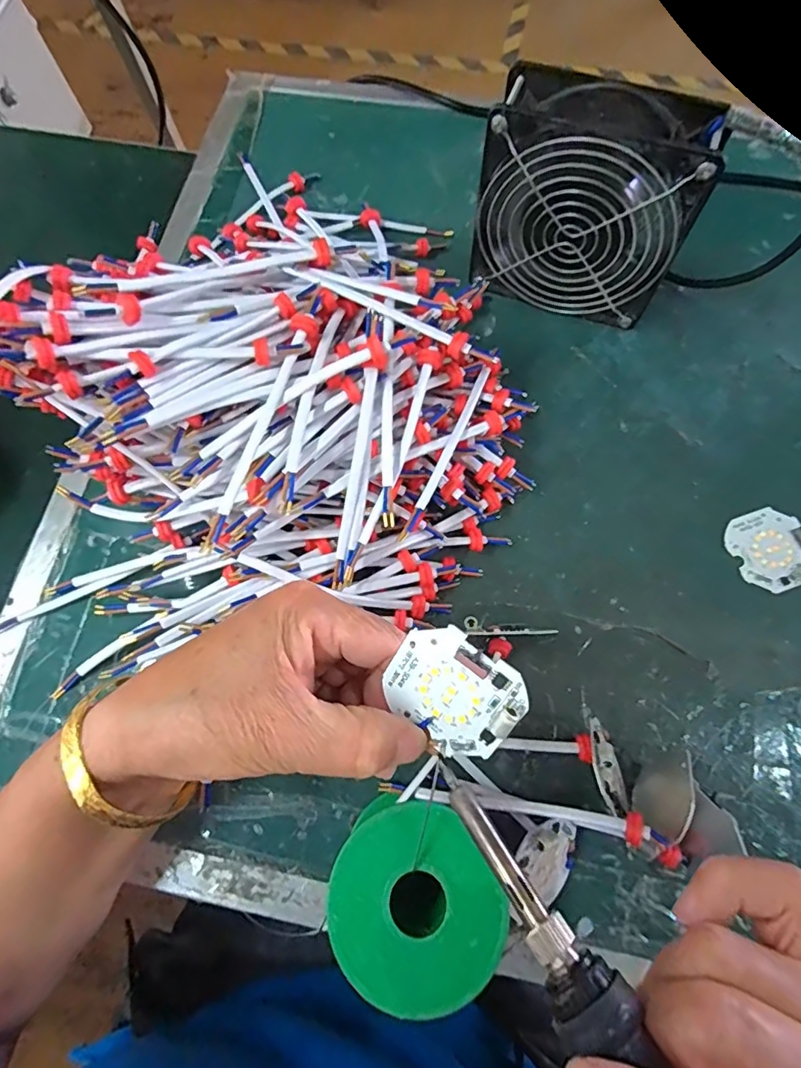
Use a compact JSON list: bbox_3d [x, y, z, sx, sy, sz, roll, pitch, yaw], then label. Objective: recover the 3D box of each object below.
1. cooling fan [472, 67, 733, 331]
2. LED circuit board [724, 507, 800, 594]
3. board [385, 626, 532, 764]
[{"bbox_3d":[0.109,-0.194,0.316,0.118,0.119,0.046,20,73,9],"label":"cooling fan"},{"bbox_3d":[0.218,0.009,0.304,0.044,0.004,0.046,-16,72,-3],"label":"LED circuit board"},{"bbox_3d":[0.017,0.057,0.183,0.046,0.007,0.043,37,115,12],"label":"board"}]

